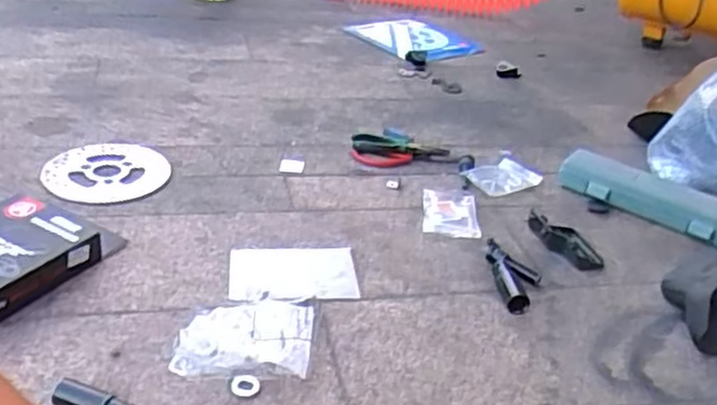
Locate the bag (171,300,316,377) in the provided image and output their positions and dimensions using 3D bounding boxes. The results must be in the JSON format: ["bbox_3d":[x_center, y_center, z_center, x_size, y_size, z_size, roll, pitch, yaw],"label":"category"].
[{"bbox_3d":[-0.118,0.141,0.755,0.137,0.017,0.113,5,31,-5],"label":"bag"}]

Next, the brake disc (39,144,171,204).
[{"bbox_3d":[-0.352,-0.043,1.022,0.160,0.015,0.152,5,37,-4],"label":"brake disc"}]

